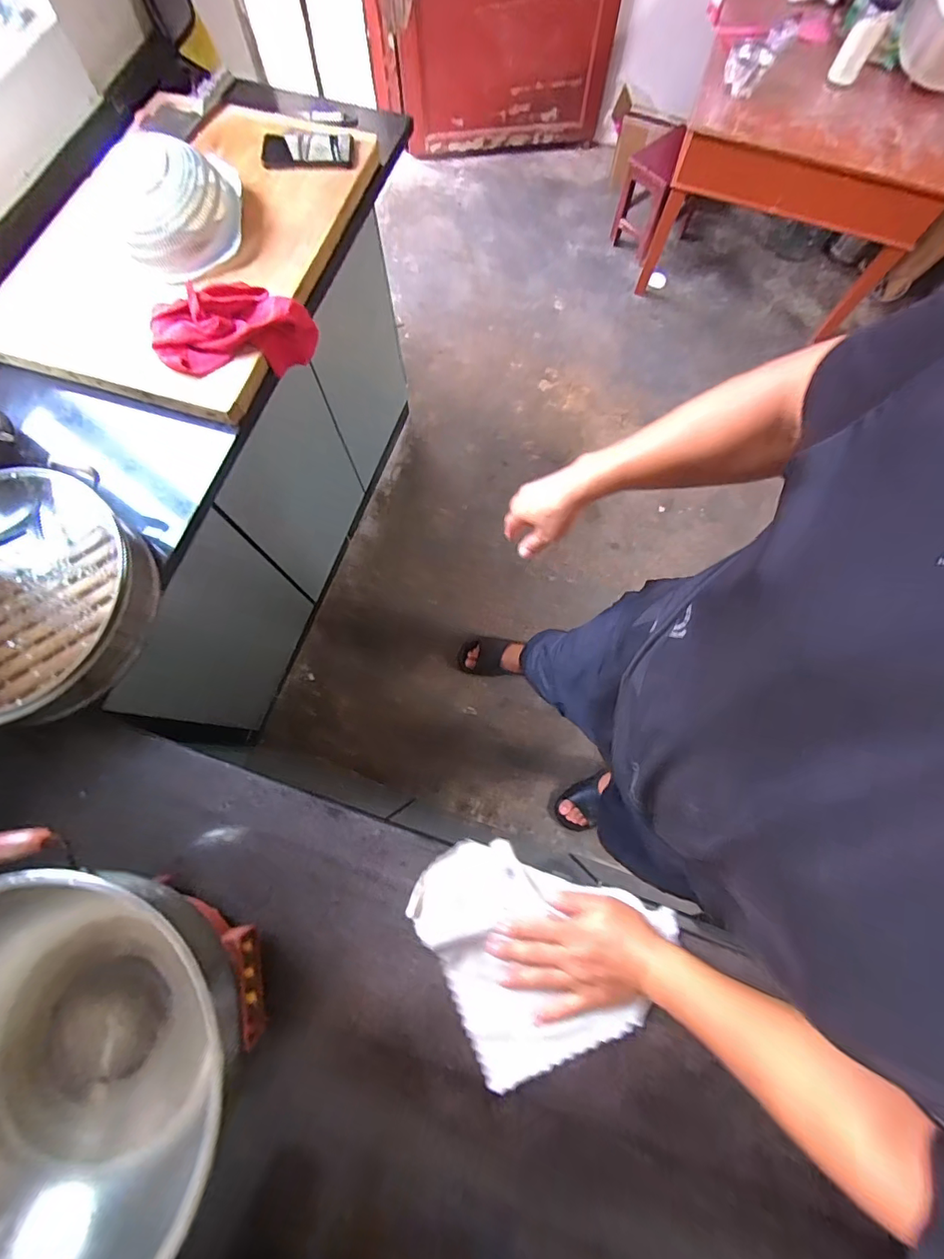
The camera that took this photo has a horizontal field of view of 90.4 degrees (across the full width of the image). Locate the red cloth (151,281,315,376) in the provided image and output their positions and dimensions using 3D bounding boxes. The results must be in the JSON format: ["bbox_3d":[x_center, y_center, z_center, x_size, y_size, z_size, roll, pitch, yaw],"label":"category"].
[{"bbox_3d":[-0.381,-0.488,0.752,0.239,0.108,0.115,-19,75,-5],"label":"red cloth"}]

